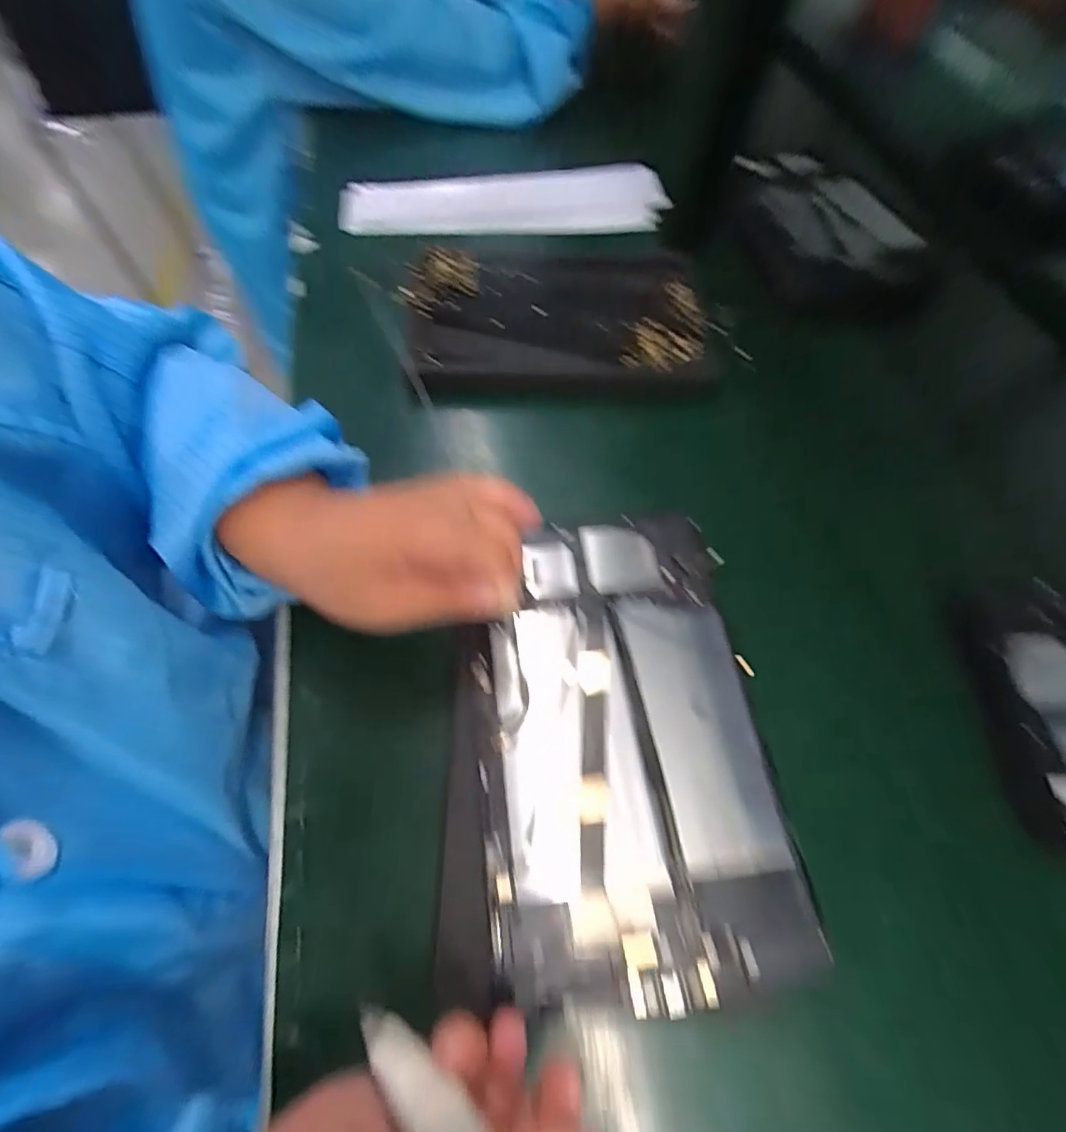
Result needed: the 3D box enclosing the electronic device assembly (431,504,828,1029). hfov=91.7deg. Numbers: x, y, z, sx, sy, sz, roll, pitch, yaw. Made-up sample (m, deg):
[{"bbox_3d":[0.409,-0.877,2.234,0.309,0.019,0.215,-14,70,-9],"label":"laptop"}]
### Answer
[{"bbox_3d":[0.040,0.082,0.274,0.163,0.011,0.237,-1,63,1],"label":"electronic device assembly"}]

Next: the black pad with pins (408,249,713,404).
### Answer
[{"bbox_3d":[0.019,-0.218,0.437,0.238,0.021,0.176,-3,62,-3],"label":"black pad with pins"}]

